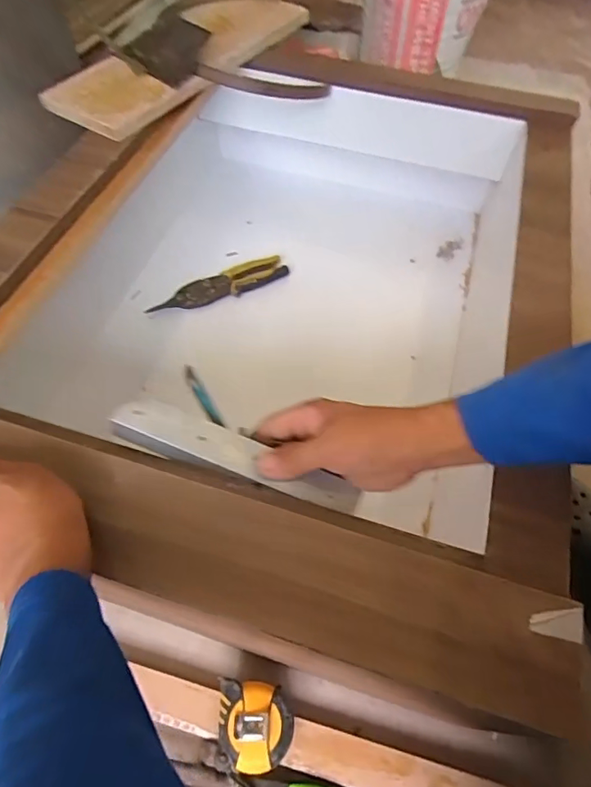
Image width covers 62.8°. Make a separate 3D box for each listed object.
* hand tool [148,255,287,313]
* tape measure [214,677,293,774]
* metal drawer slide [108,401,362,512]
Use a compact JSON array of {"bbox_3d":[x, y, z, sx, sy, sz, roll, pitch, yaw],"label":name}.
[{"bbox_3d":[-0.120,-0.172,0.782,0.227,0.012,0.047,-25,84,-13],"label":"hand tool"},{"bbox_3d":[-0.039,0.323,0.471,0.069,0.041,0.071,4,58,0],"label":"tape measure"},{"bbox_3d":[-0.047,0.055,0.402,0.204,0.025,0.037,21,58,-7],"label":"metal drawer slide"}]

